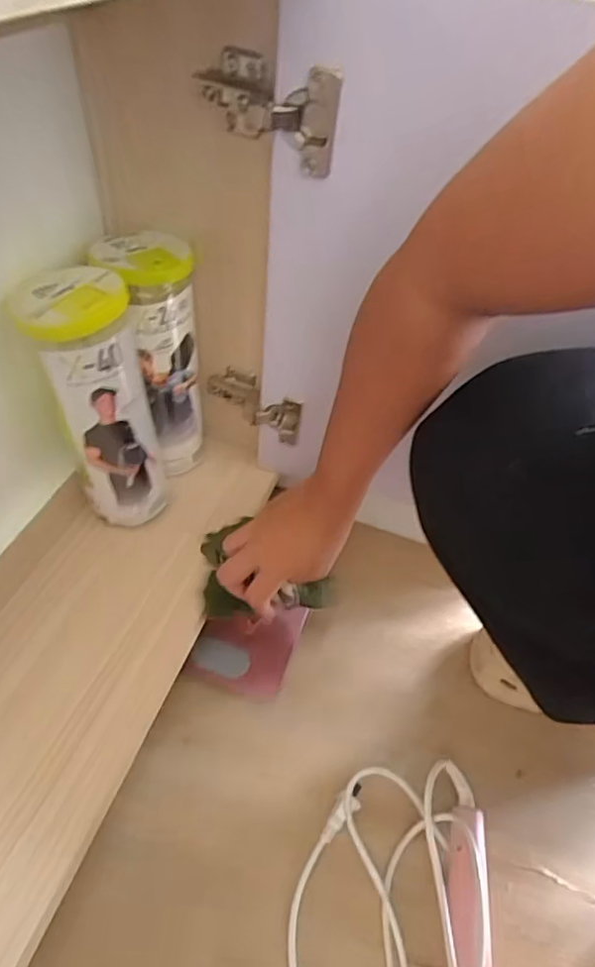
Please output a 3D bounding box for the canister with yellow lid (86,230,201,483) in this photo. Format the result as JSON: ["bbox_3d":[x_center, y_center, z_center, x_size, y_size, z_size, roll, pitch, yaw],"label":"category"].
[{"bbox_3d":[-0.132,-0.117,0.530,0.076,0.215,0.087,-8,50,-13],"label":"canister with yellow lid"}]

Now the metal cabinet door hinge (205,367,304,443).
[{"bbox_3d":[-0.045,-0.079,0.570,0.099,0.050,0.035,35,54,23],"label":"metal cabinet door hinge"}]

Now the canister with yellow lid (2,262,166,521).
[{"bbox_3d":[-0.167,-0.058,0.483,0.078,0.233,0.073,-13,51,-17],"label":"canister with yellow lid"}]

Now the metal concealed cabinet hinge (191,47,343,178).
[{"bbox_3d":[-0.019,-0.252,0.378,0.099,0.056,0.038,34,54,23],"label":"metal concealed cabinet hinge"}]

